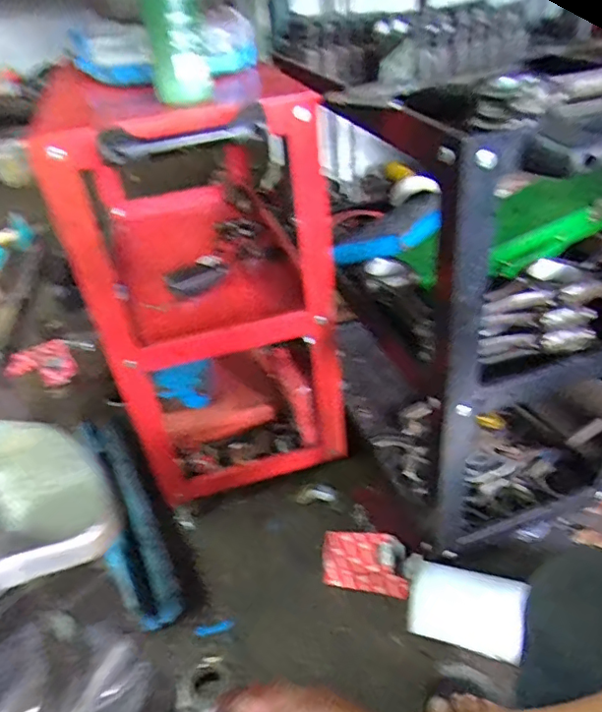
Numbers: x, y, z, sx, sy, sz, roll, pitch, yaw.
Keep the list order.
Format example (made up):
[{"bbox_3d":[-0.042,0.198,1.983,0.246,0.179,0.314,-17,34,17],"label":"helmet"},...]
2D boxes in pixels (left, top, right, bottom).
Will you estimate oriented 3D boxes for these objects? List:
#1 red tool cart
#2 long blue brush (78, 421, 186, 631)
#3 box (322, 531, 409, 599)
[{"bbox_3d":[-0.200,-0.200,1.059,0.342,0.629,0.700,-14,37,-12],"label":"red tool cart"},{"bbox_3d":[-0.327,0.268,0.988,0.090,0.083,0.460,-20,39,-20],"label":"long blue brush"},{"bbox_3d":[0.107,0.338,0.908,0.135,0.037,0.090,2,37,10],"label":"box"}]

